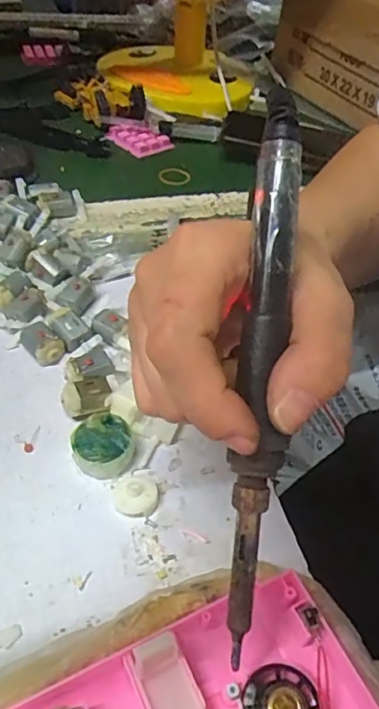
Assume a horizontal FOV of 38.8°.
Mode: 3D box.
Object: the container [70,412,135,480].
[{"bbox_3d":[-0.047,0.049,0.294,0.032,0.016,0.033,4,45,-4],"label":"container"}]

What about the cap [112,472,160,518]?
[{"bbox_3d":[-0.028,0.072,0.281,0.023,0.007,0.026,-11,48,-17],"label":"cap"}]

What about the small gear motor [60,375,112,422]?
[{"bbox_3d":[-0.060,0.026,0.314,0.027,0.017,0.022,-5,47,-12],"label":"small gear motor"}]

